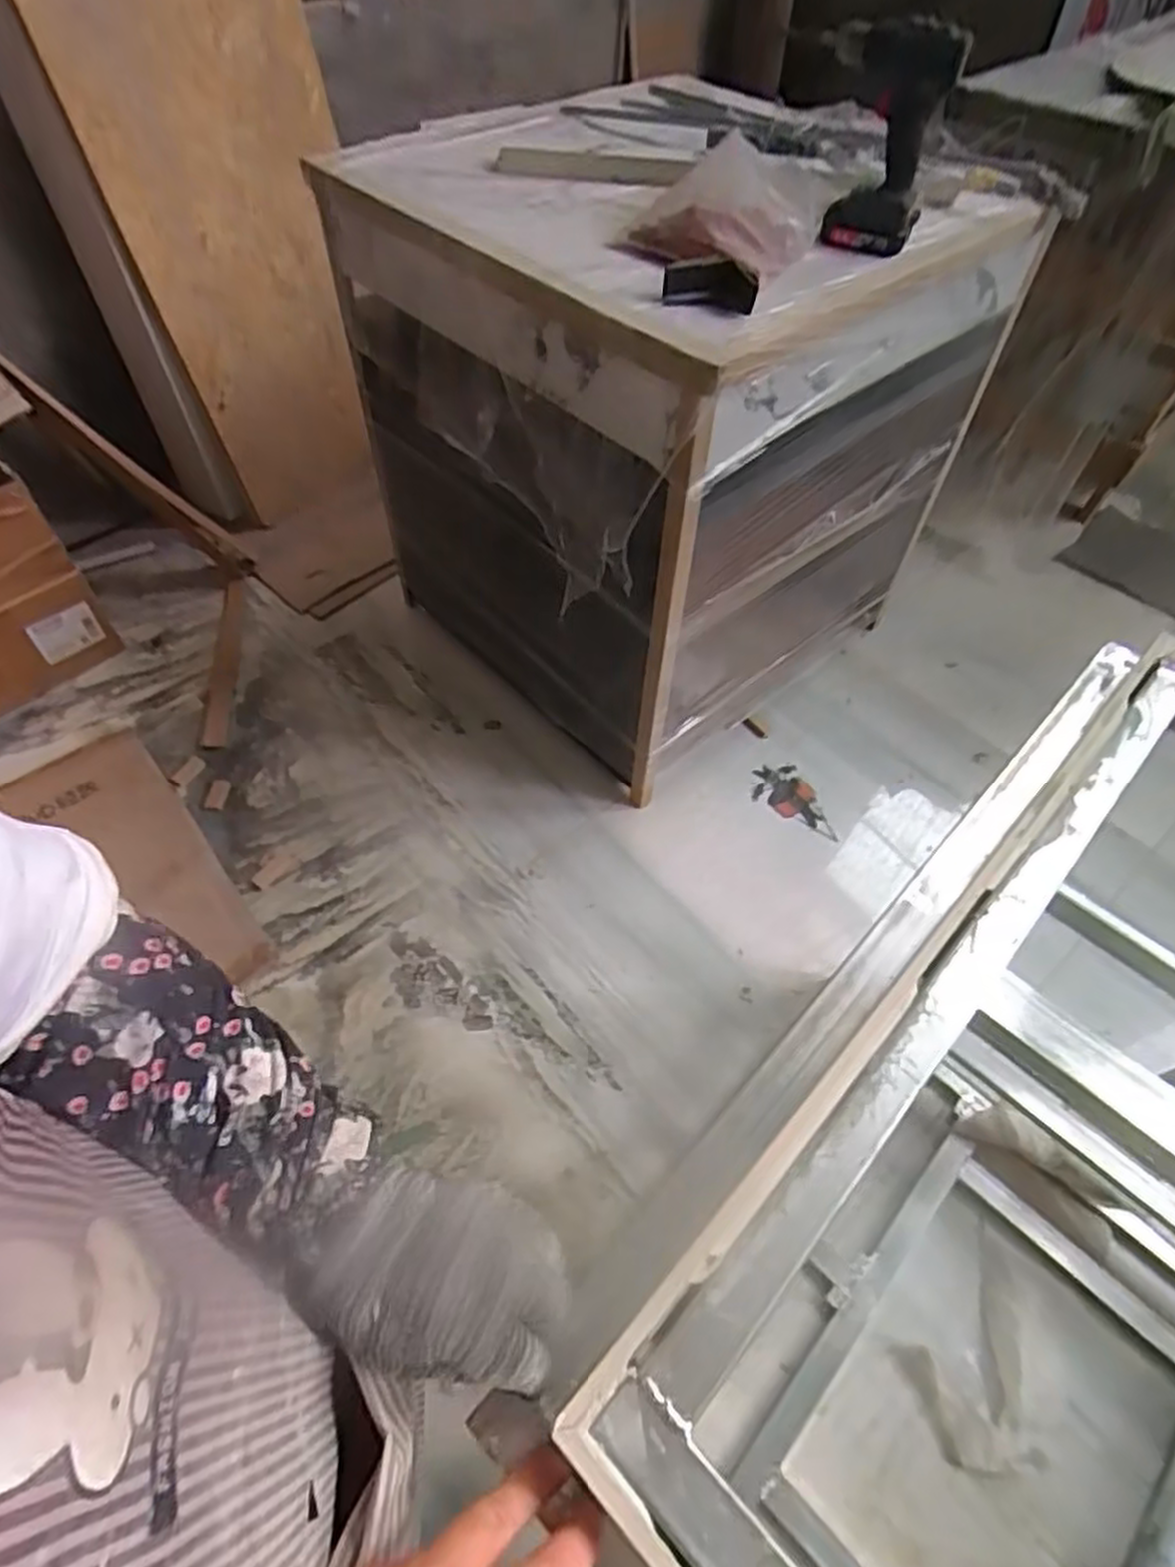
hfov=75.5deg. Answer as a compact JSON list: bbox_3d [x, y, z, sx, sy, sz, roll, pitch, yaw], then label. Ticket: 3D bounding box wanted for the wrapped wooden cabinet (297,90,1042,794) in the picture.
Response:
[{"bbox_3d":[0.164,-0.698,1.522,0.881,0.891,0.852,-37,63,-24],"label":"wrapped wooden cabinet"}]

